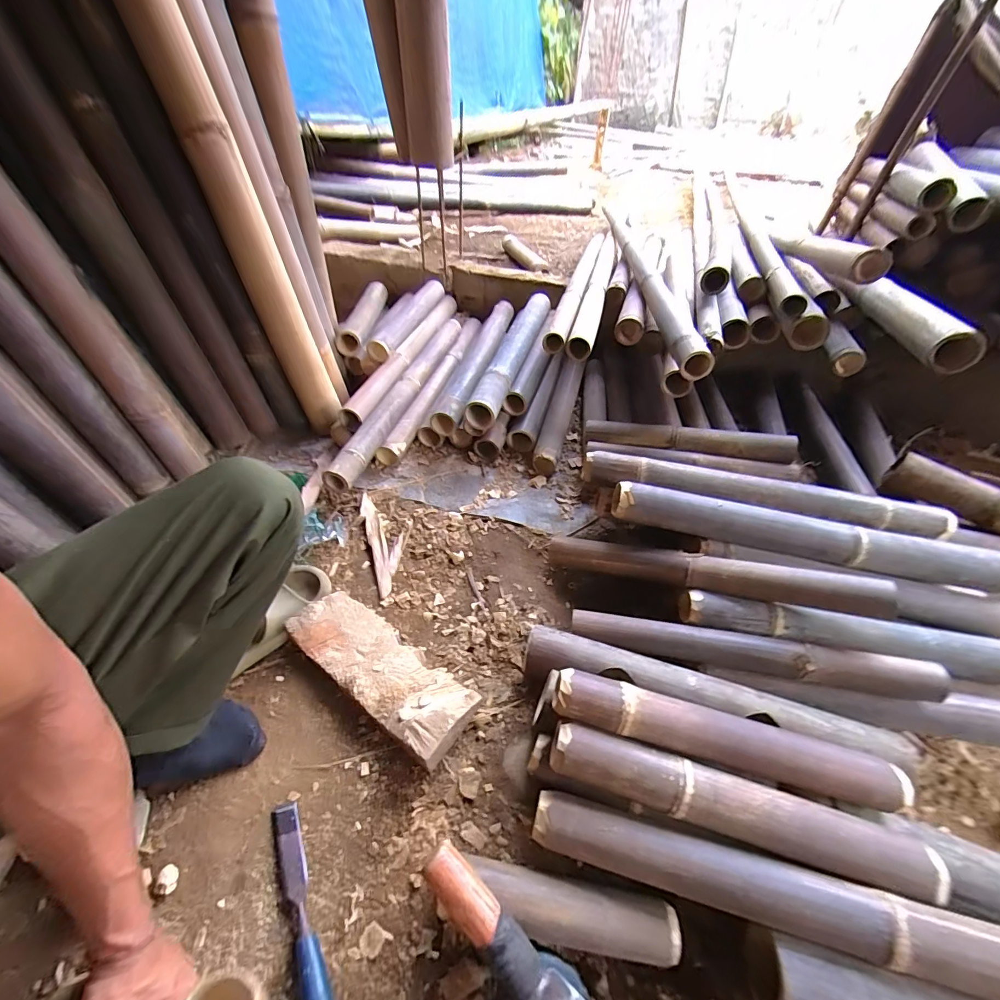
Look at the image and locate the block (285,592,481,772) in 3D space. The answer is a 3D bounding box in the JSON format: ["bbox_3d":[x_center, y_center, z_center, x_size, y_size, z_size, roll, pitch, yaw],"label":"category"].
[{"bbox_3d":[-0.170,0.240,0.612,0.285,0.061,0.105,29,51,24],"label":"block"}]

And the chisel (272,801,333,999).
[{"bbox_3d":[-0.202,0.431,0.435,0.027,0.029,0.224,-22,50,-22],"label":"chisel"}]

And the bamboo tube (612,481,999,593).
[{"bbox_3d":[0.486,0.056,0.674,0.605,0.053,0.054,11,44,7],"label":"bamboo tube"}]

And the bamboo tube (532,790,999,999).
[{"bbox_3d":[0.267,0.382,0.419,0.463,0.049,0.060,14,45,9],"label":"bamboo tube"}]

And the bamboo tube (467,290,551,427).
[{"bbox_3d":[0.032,-0.372,1.062,0.071,0.067,0.558,14,45,10],"label":"bamboo tube"}]

